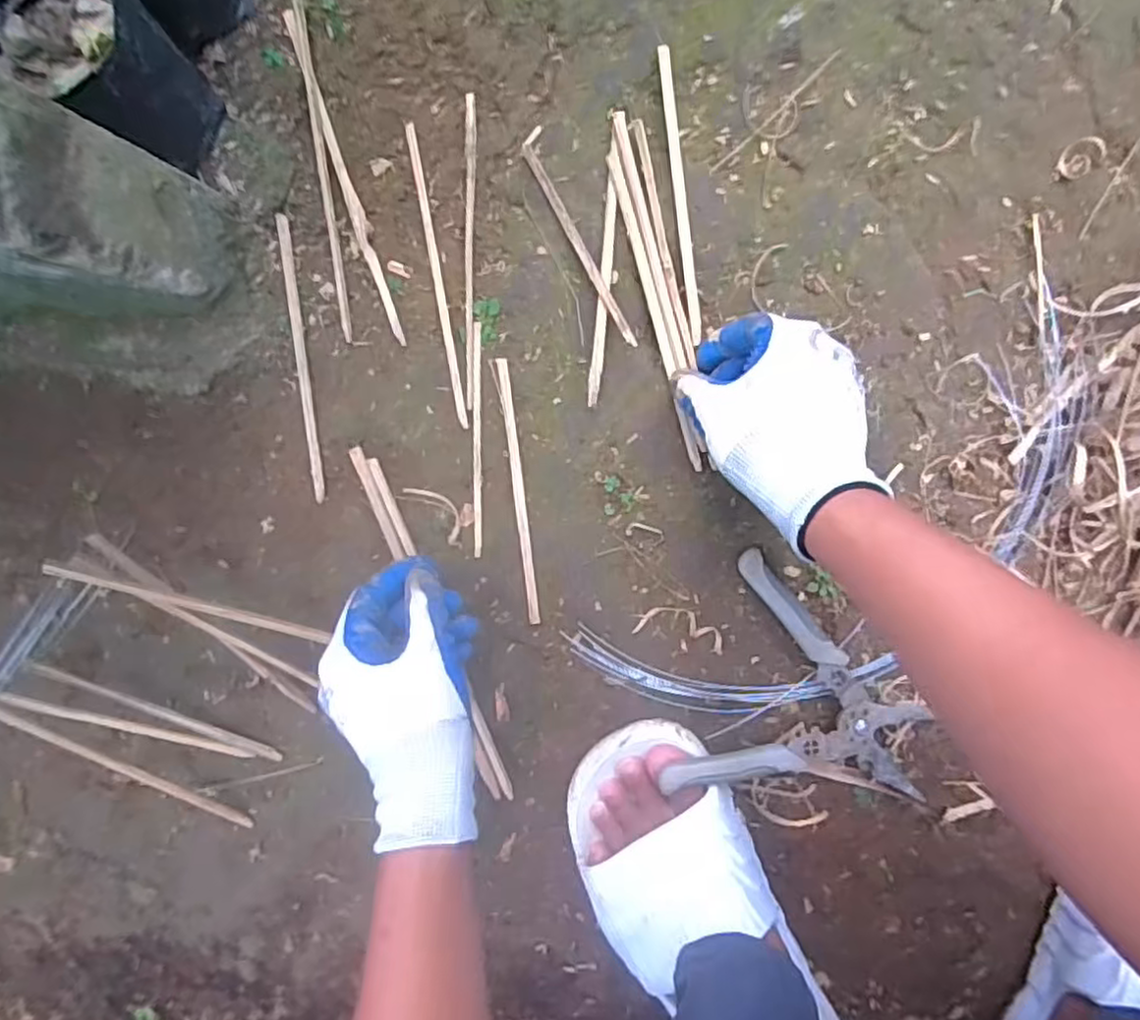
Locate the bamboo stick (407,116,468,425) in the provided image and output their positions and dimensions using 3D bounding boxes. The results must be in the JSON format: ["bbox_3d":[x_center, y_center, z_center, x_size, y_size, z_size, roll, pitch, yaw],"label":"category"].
[{"bbox_3d":[-0.094,-0.161,0.481,0.010,0.006,0.206,-9,96,7],"label":"bamboo stick"}]

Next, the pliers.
[{"bbox_3d":[0.171,0.136,0.466,0.173,0.042,0.166,21,99,3],"label":"pliers"}]

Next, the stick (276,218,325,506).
[{"bbox_3d":[-0.193,-0.105,0.493,0.008,0.013,0.197,-3,97,6],"label":"stick"}]

